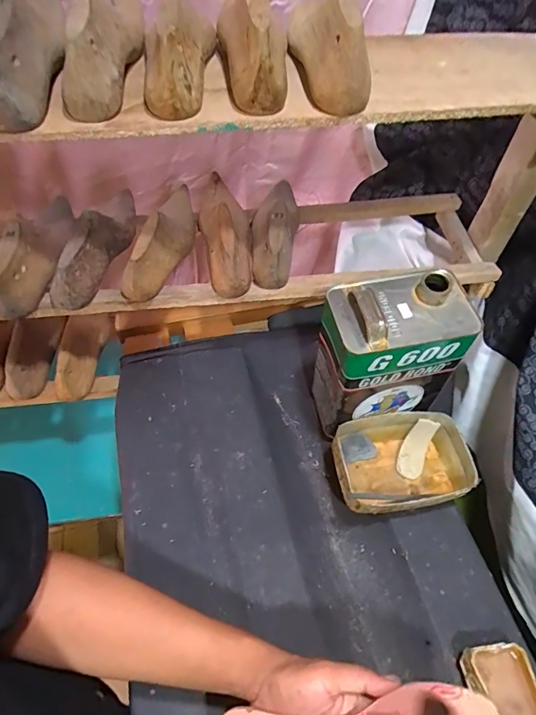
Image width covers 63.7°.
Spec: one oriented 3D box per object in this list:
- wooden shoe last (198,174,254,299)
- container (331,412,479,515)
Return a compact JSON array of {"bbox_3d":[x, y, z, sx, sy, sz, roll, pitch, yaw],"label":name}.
[{"bbox_3d":[-0.066,-0.202,0.639,0.079,0.076,0.251,-3,54,-7],"label":"wooden shoe last"},{"bbox_3d":[0.187,0.151,0.609,0.192,0.083,0.126,-8,55,-7],"label":"container"}]

